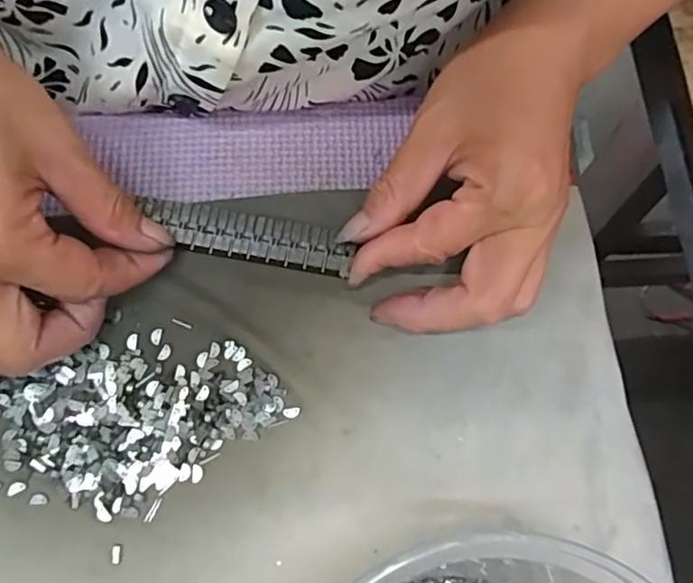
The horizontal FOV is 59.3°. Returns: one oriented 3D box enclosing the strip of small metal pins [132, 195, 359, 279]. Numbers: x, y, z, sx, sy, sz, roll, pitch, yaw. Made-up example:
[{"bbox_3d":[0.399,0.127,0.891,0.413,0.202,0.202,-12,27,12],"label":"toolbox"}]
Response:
[{"bbox_3d":[-0.043,-0.024,0.257,0.089,0.004,0.022,14,73,1],"label":"strip of small metal pins"}]

